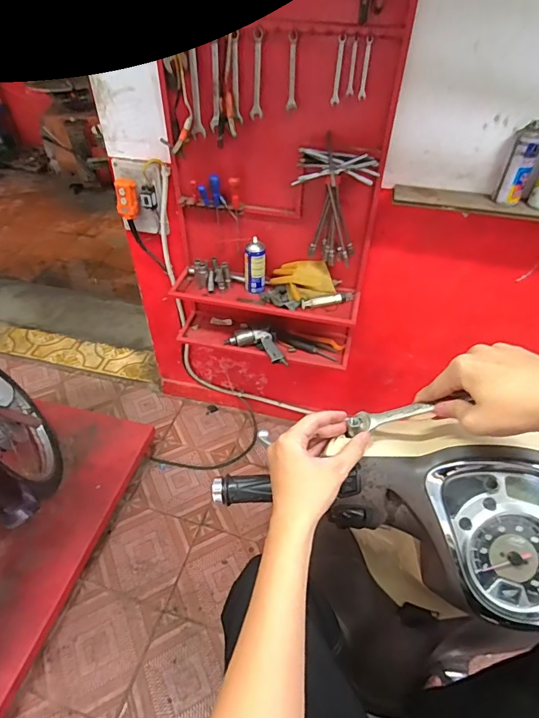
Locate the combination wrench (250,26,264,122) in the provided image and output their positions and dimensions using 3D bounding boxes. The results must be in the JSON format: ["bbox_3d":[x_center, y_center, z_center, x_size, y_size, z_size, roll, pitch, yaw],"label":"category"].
[{"bbox_3d":[-0.029,-0.668,1.027,0.030,0.177,0.024,0,45,-2],"label":"combination wrench"}]

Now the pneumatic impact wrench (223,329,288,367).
[{"bbox_3d":[-0.029,-0.058,1.472,0.223,0.052,0.089,23,49,20],"label":"pneumatic impact wrench"}]

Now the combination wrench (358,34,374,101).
[{"bbox_3d":[0.217,-0.654,0.981,0.018,0.119,0.004,4,39,1],"label":"combination wrench"}]

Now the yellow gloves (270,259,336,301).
[{"bbox_3d":[0.106,-0.242,1.348,0.202,0.075,0.090,4,45,3],"label":"yellow gloves"}]

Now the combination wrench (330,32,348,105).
[{"bbox_3d":[0.157,-0.655,0.988,0.021,0.133,0.004,6,39,3],"label":"combination wrench"}]

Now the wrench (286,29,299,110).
[{"bbox_3d":[0.053,-0.666,1.012,0.025,0.153,0.004,7,39,10],"label":"wrench"}]

